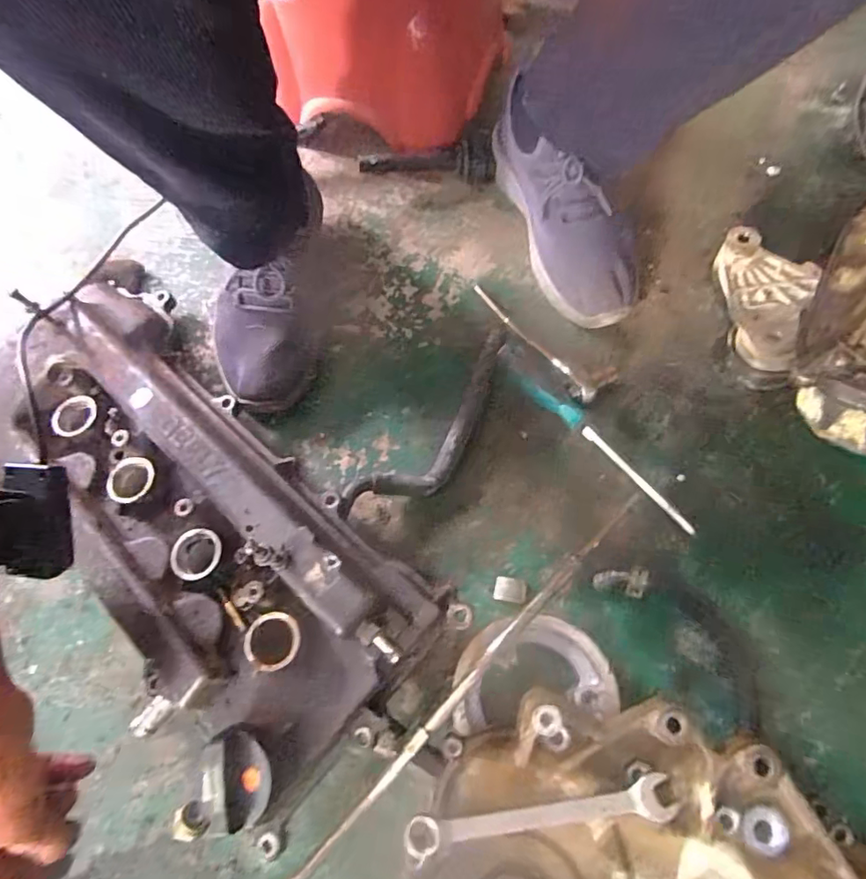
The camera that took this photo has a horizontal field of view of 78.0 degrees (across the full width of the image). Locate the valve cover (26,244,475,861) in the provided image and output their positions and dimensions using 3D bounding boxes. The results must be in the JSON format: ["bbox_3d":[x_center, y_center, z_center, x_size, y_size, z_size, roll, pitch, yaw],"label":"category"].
[{"bbox_3d":[-0.198,0.054,0.428,0.192,0.111,0.490,-42,72,-13],"label":"valve cover"}]

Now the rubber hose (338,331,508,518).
[{"bbox_3d":[0.010,-0.009,0.487,0.058,0.026,0.232,34,74,15],"label":"rubber hose"}]

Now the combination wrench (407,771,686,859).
[{"bbox_3d":[0.065,0.233,0.332,0.164,0.014,0.024,-8,68,-1],"label":"combination wrench"}]

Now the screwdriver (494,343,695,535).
[{"bbox_3d":[0.140,-0.005,0.479,0.021,0.025,0.230,-41,72,-13],"label":"screwdriver"}]

